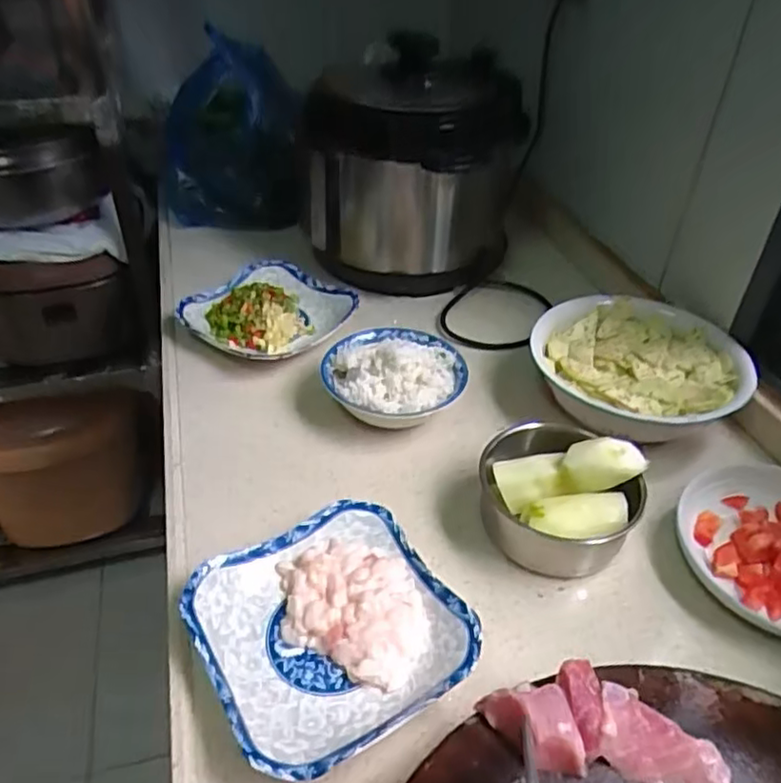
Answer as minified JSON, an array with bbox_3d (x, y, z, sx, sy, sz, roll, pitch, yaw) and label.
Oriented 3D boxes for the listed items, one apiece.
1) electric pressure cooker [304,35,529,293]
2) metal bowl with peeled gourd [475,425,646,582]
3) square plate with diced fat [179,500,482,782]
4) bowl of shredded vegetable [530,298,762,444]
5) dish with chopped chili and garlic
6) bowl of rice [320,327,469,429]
[{"bbox_3d":[0.023,-0.299,0.865,0.262,0.263,0.271,-3,39,-7],"label":"electric pressure cooker"},{"bbox_3d":[0.146,0.089,0.563,0.131,0.081,0.121,1,39,-1],"label":"metal bowl with peeled gourd"},{"bbox_3d":[-0.045,0.177,0.480,0.175,0.042,0.175,-20,44,-25],"label":"square plate with diced fat"},{"bbox_3d":[0.264,-0.022,0.700,0.214,0.072,0.186,10,39,10],"label":"bowl of shredded vegetable"},{"bbox_3d":[-0.149,-0.095,0.822,0.184,0.051,0.175,1,39,-1],"label":"dish with chopped chili and garlic"},{"bbox_3d":[0.004,-0.015,0.691,0.146,0.079,0.133,1,39,-1],"label":"bowl of rice"}]

